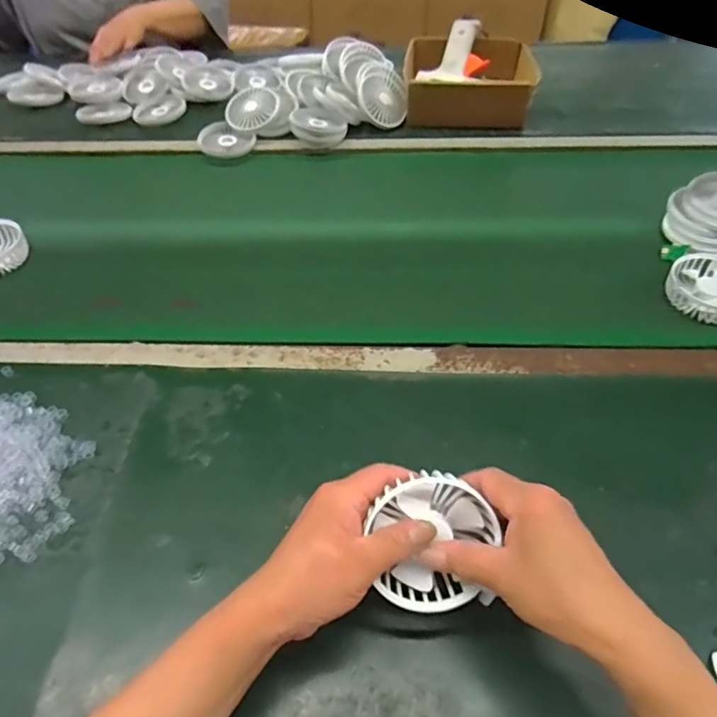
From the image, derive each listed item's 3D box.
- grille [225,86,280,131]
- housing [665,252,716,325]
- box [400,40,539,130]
[{"bbox_3d":[-0.169,-0.396,0.849,0.078,0.014,0.079,-3,77,12],"label":"grille"},{"bbox_3d":[0.398,-0.081,0.604,0.087,0.028,0.089,31,57,25],"label":"housing"},{"bbox_3d":[0.186,-0.465,0.904,0.203,0.069,0.203,2,50,4],"label":"box"}]

